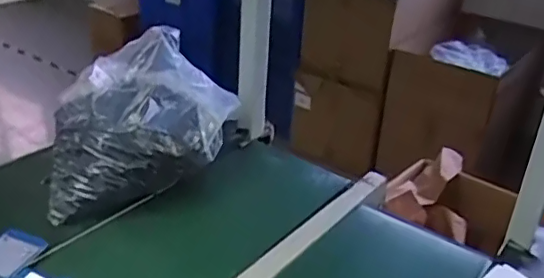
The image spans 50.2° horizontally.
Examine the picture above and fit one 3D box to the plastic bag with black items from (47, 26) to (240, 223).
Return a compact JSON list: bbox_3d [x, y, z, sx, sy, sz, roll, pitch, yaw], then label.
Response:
[{"bbox_3d":[-0.250,-0.046,1.108,0.371,0.179,0.323,-13,33,-17],"label":"plastic bag with black items"}]

